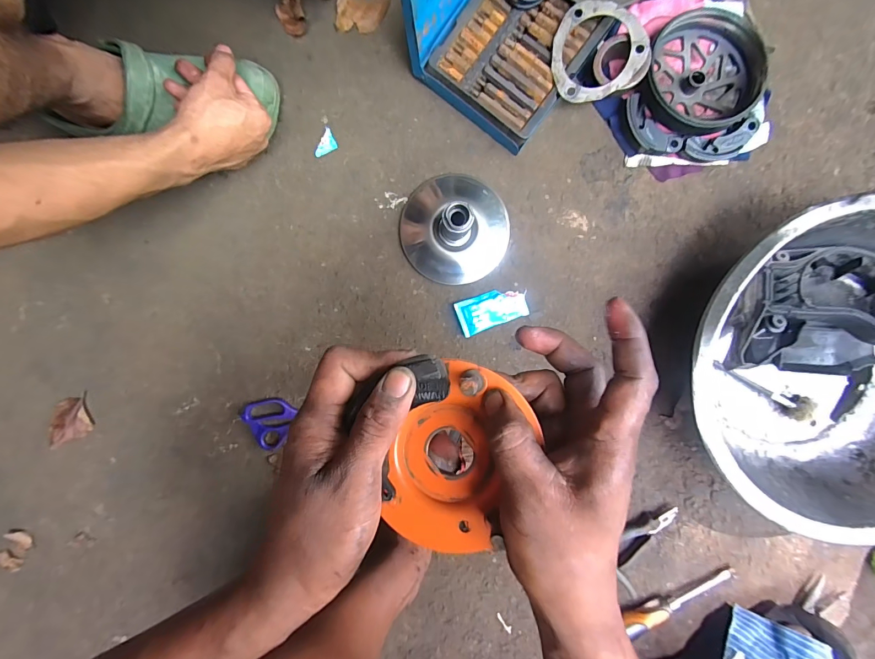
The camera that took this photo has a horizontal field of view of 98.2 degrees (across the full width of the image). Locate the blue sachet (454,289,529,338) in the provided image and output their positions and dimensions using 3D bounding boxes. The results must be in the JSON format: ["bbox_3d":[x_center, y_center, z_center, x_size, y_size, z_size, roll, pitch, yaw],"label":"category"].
[{"bbox_3d":[0.069,-0.026,0.475,0.088,0.008,0.043,-20,93,0],"label":"blue sachet"}]

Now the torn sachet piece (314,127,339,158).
[{"bbox_3d":[-0.140,-0.227,0.462,0.029,0.004,0.026,-25,93,0],"label":"torn sachet piece"}]

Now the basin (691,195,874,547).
[{"bbox_3d":[0.437,0.040,0.435,0.339,0.119,0.333,0,93,-1],"label":"basin"}]

